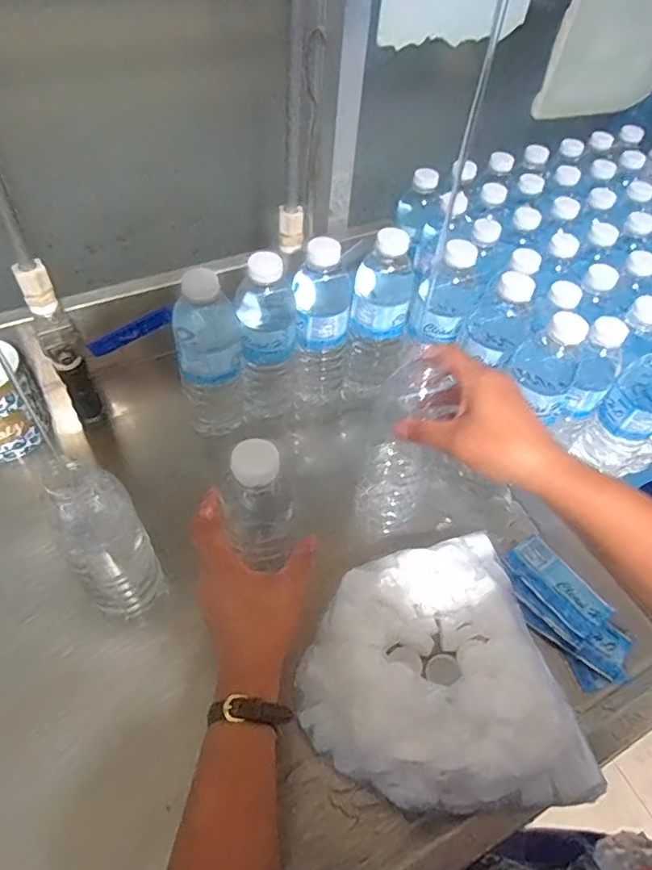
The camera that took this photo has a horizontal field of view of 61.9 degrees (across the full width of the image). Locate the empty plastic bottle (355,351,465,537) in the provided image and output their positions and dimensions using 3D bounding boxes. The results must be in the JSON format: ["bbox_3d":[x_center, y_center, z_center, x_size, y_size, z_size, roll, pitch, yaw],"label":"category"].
[{"bbox_3d":[0.074,0.015,0.491,0.059,0.203,0.067,25,53,9],"label":"empty plastic bottle"}]

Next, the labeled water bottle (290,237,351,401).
[{"bbox_3d":[-0.004,-0.112,0.579,0.066,0.195,0.052,10,52,3],"label":"labeled water bottle"}]

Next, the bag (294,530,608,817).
[{"bbox_3d":[0.086,0.190,0.457,0.217,0.061,0.217,-2,52,-7],"label":"bag"}]

